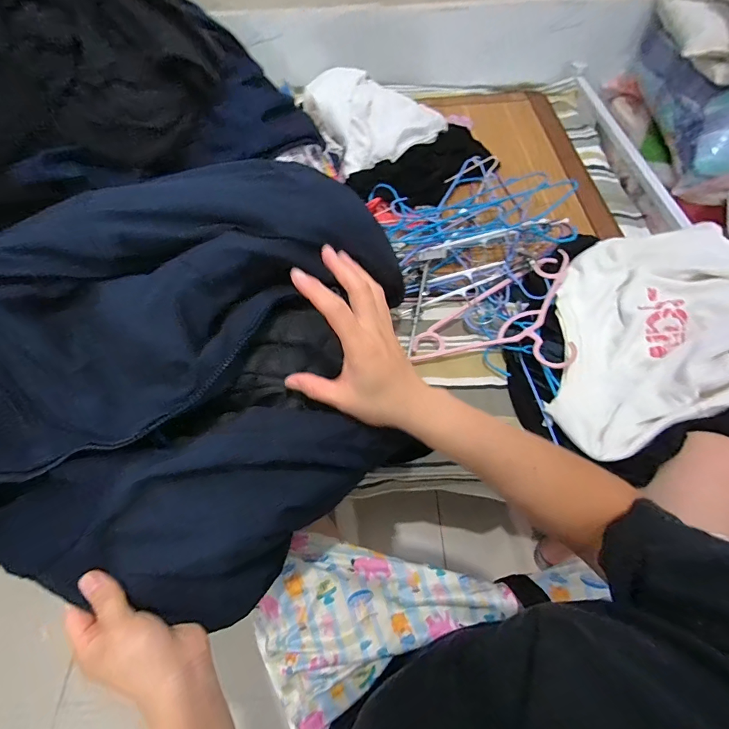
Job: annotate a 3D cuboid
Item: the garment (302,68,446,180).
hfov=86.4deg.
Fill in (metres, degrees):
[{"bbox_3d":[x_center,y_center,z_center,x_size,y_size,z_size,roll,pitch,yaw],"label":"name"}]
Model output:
[{"bbox_3d":[0.023,-0.614,0.949,0.345,0.128,0.249,-40,65,-21],"label":"garment"}]

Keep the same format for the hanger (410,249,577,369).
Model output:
[{"bbox_3d":[0.282,-0.074,0.702,0.386,0.030,0.205,-29,54,-10],"label":"hanger"}]

